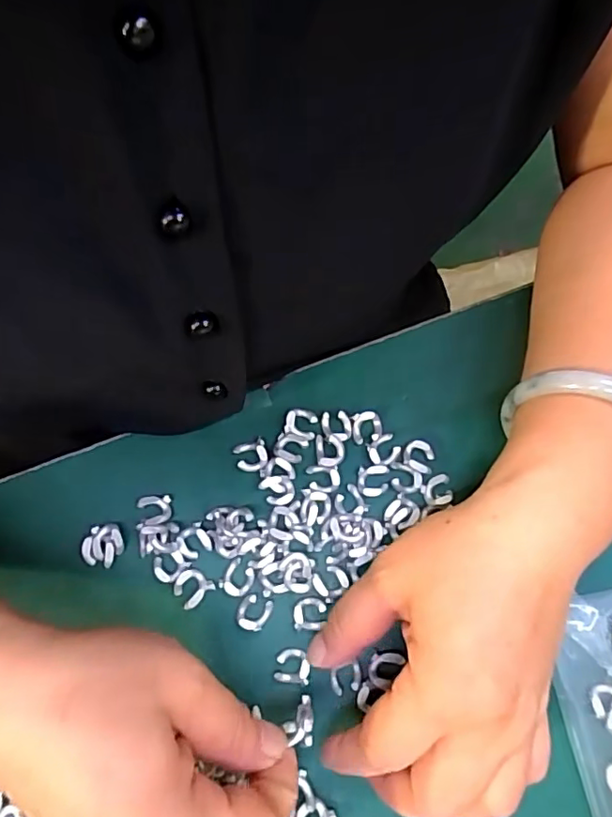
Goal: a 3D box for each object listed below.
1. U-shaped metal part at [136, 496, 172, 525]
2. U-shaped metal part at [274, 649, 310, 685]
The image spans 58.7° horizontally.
[{"bbox_3d":[-0.073,0.049,0.261,0.016,0.005,0.014,-5,76,-1],"label":"U-shaped metal part"},{"bbox_3d":[-0.007,0.116,0.245,0.015,0.004,0.014,1,76,0],"label":"U-shaped metal part"}]

